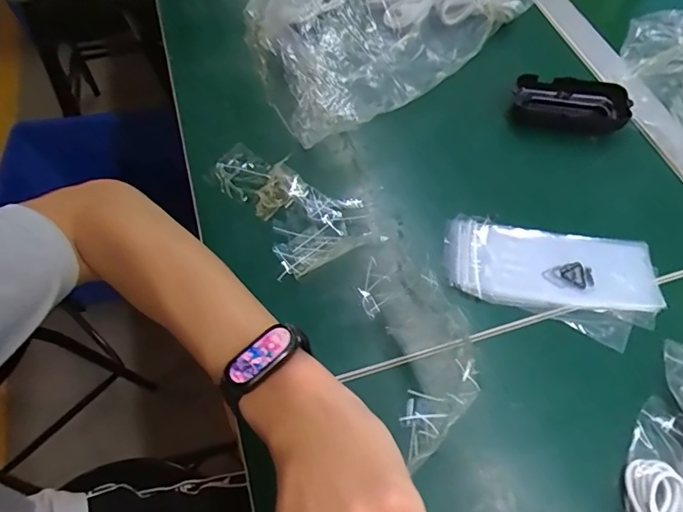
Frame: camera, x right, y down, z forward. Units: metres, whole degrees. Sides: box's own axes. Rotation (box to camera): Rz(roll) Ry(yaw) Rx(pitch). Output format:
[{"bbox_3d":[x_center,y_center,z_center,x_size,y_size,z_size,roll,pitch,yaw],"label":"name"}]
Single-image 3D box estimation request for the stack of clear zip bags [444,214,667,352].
[{"bbox_3d":[0.174,0.017,0.404,0.171,0.011,0.095,10,61,6],"label":"stack of clear zip bags"}]

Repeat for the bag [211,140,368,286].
[{"bbox_3d":[-0.045,-0.057,0.438,0.096,0.017,0.167,-27,64,-14],"label":"bag"}]

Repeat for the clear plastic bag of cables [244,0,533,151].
[{"bbox_3d":[0.032,-0.259,0.501,0.185,0.117,0.320,41,68,20],"label":"clear plastic bag of cables"}]

